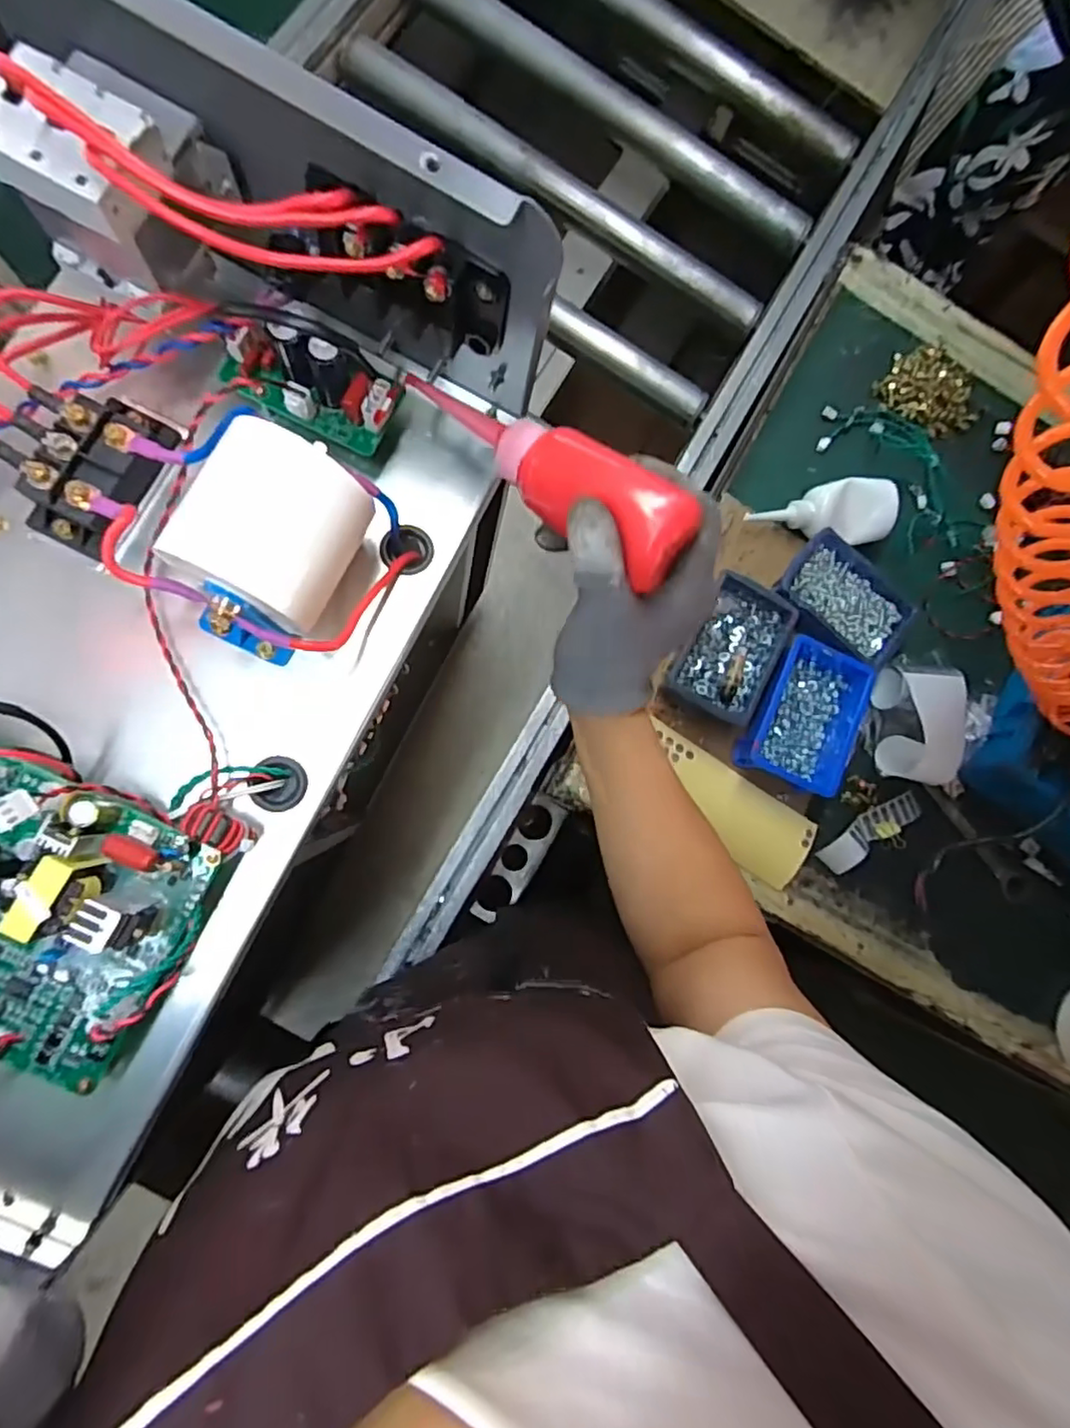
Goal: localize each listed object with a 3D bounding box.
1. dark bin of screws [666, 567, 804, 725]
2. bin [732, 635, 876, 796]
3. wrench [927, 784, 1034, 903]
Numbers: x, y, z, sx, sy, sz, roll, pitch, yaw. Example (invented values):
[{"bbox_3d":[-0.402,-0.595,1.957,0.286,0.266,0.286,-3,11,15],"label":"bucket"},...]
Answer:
[{"bbox_3d":[0.202,-0.066,0.674,0.094,0.039,0.143,28,81,-4],"label":"dark bin of screws"},{"bbox_3d":[0.285,0.003,0.675,0.105,0.047,0.147,24,82,-5],"label":"bin"},{"bbox_3d":[0.495,0.147,0.720,0.033,0.022,0.159,-42,91,-9],"label":"wrench"}]

